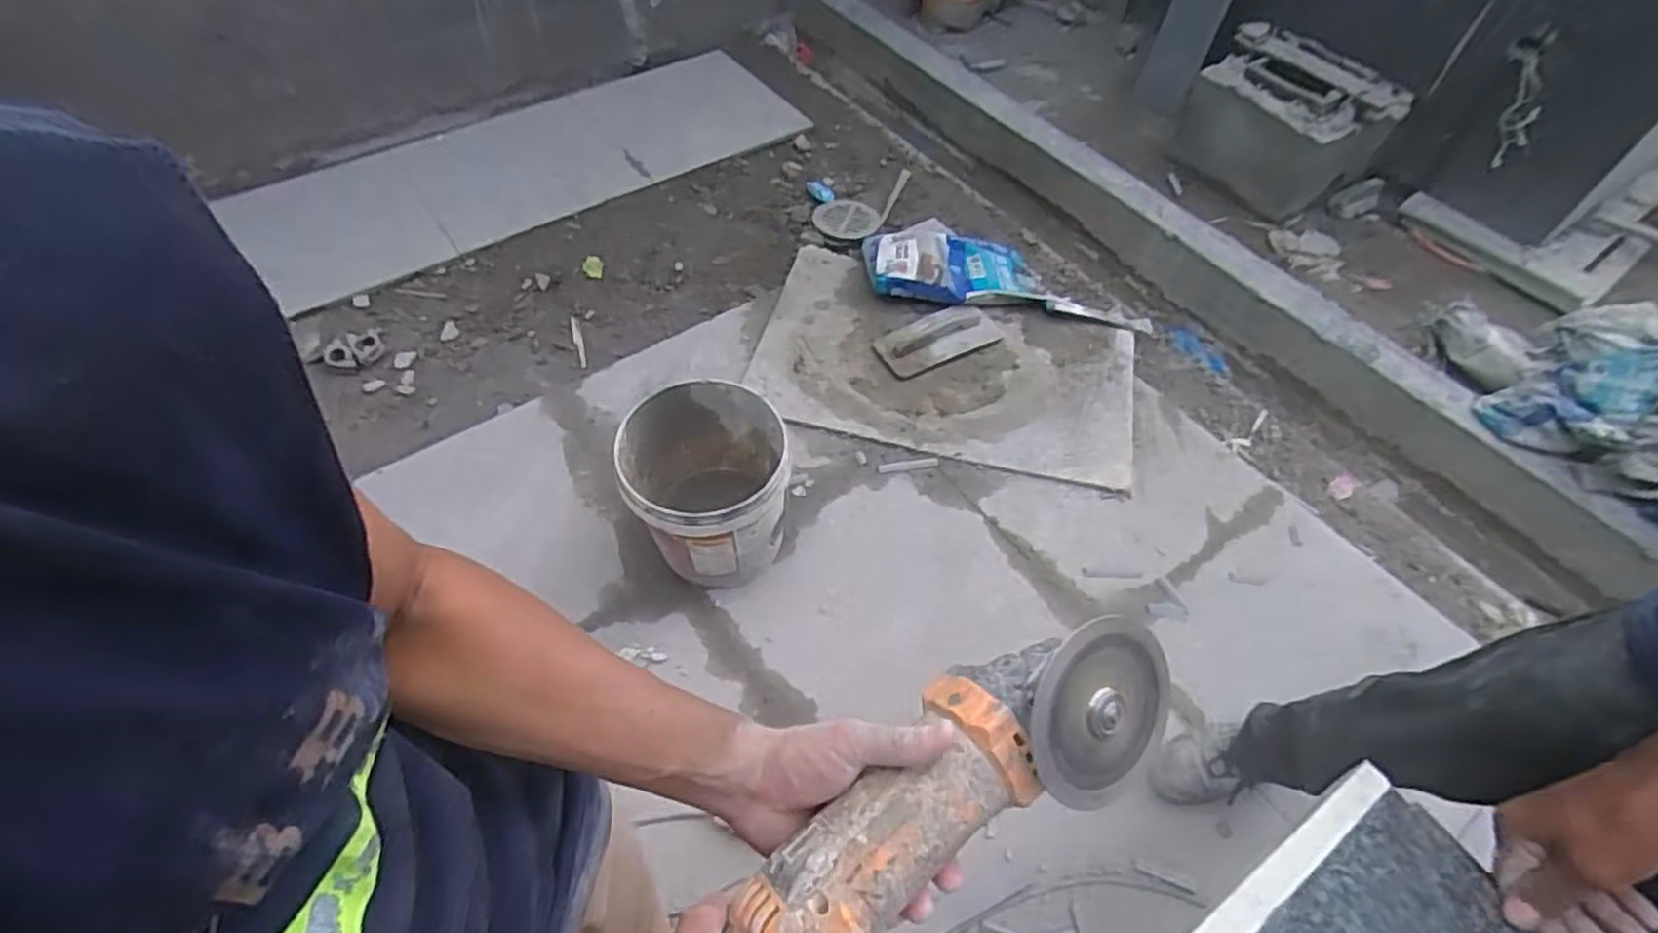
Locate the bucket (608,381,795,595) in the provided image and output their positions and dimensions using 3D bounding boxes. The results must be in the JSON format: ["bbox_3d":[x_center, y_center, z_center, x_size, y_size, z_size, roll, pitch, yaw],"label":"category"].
[{"bbox_3d":[-0.232,0.049,1.452,0.283,0.322,0.291,1,54,-2],"label":"bucket"}]

